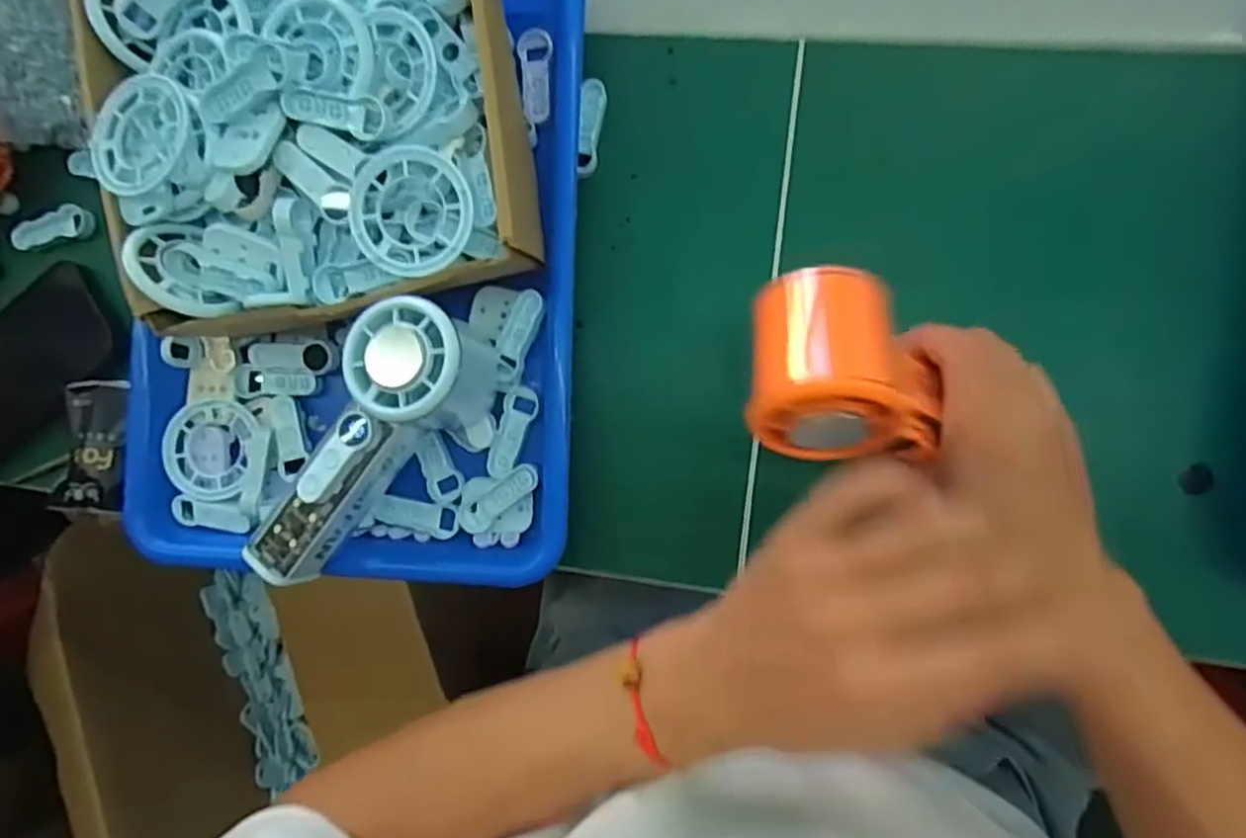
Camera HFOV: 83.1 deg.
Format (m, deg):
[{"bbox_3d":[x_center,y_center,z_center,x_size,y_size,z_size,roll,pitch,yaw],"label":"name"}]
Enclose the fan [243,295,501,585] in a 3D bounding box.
[{"bbox_3d":[-0.125,0.014,0.353,0.059,0.065,0.152,39,93,9],"label":"fan"}]

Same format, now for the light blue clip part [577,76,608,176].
[{"bbox_3d":[-0.017,-0.160,0.382,0.013,0.011,0.053,4,88,9],"label":"light blue clip part"}]

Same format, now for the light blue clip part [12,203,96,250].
[{"bbox_3d":[-0.348,-0.117,0.429,0.046,0.008,0.021,-20,84,-9],"label":"light blue clip part"}]

